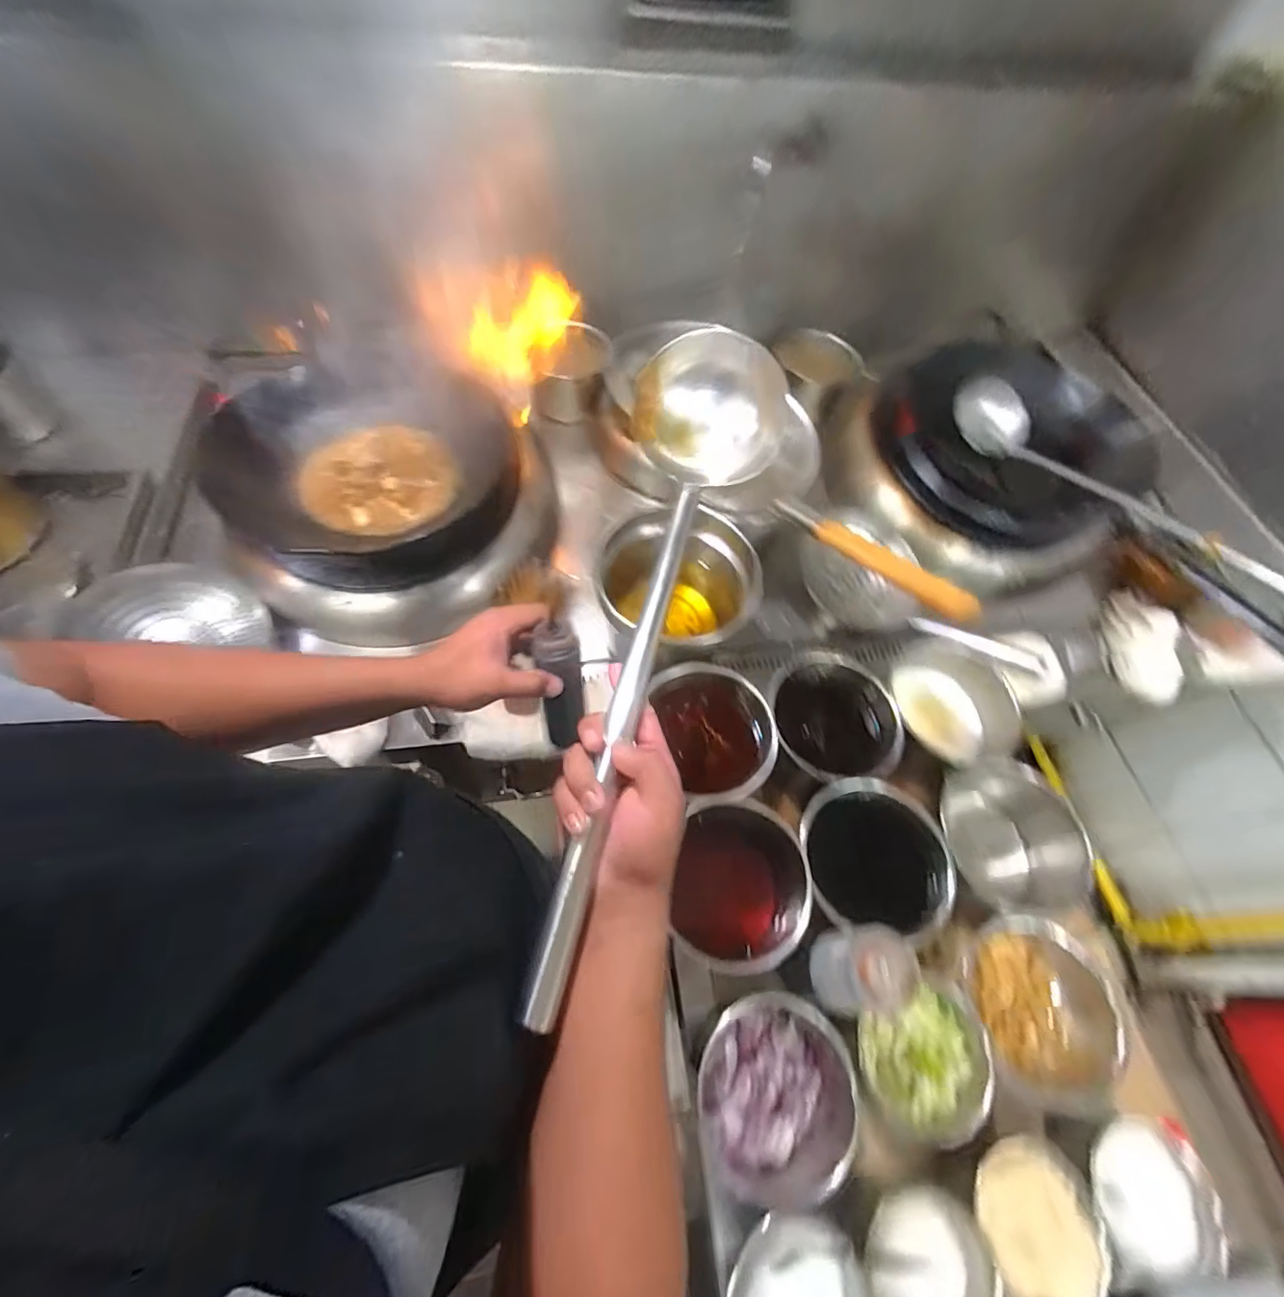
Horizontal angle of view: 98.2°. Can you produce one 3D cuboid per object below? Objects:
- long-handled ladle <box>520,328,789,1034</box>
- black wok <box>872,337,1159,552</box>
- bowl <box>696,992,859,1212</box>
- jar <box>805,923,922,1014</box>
[{"bbox_3d":[0.020,-0.023,0.467,0.138,0.089,0.581,11,65,2],"label":"long-handled ladle"},{"bbox_3d":[0.706,-0.402,1.062,0.406,0.182,0.451,-16,63,-13],"label":"black wok"},{"bbox_3d":[0.140,0.449,0.570,0.159,0.117,0.162,2,60,-3],"label":"bowl"},{"bbox_3d":[0.208,0.307,0.532,0.059,0.112,0.069,-8,61,-8],"label":"jar"}]

